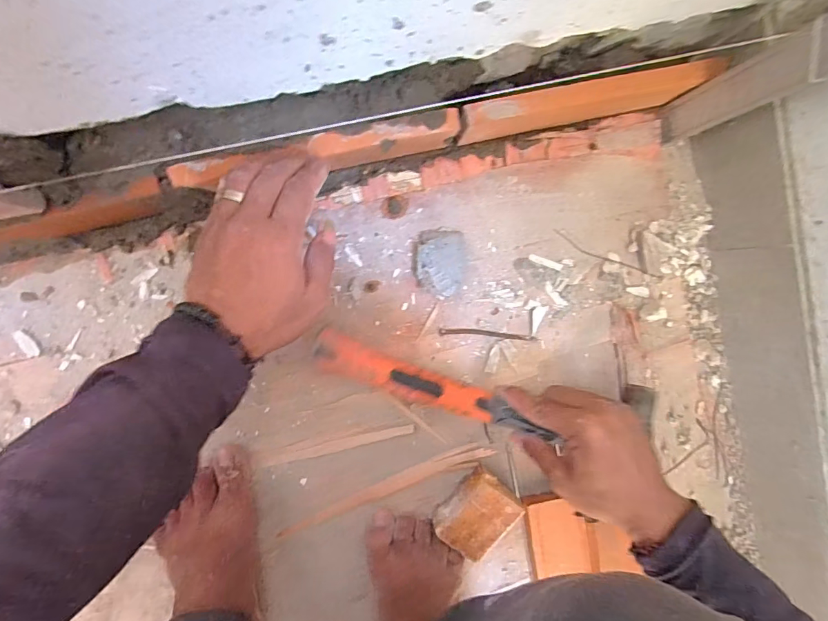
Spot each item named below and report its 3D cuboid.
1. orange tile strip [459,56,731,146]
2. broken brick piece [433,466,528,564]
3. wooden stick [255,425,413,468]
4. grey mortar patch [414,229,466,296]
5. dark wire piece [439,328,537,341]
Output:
[{"bbox_3d":[0.145,-0.180,0.370,0.211,0.066,0.022,-13,97,-4],"label":"orange tile strip"},{"bbox_3d":[0.061,0.198,0.416,0.053,0.040,0.072,43,91,-8],"label":"broken brick piece"},{"bbox_3d":[-0.077,0.131,0.409,0.153,0.006,0.017,-13,97,-4],"label":"wooden stick"},{"bbox_3d":[0.024,-0.045,0.395,0.045,0.019,0.058,1,96,-5],"label":"grey mortar patch"},{"bbox_3d":[0.074,0.024,0.420,0.097,0.004,0.007,4,96,-6],"label":"dark wire piece"}]

